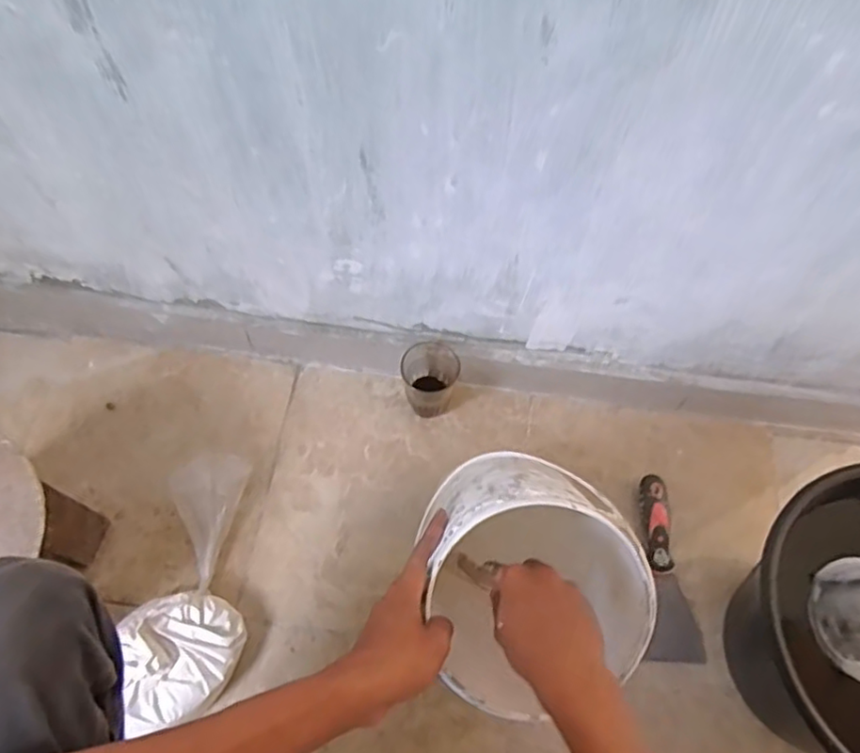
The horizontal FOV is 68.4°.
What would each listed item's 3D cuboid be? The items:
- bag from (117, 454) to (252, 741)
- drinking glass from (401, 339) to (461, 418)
[{"bbox_3d":[-0.251,0.214,0.667,0.110,0.052,0.262,-6,60,-3],"label":"bag"},{"bbox_3d":[0.001,0.006,0.753,0.063,0.084,0.069,-6,60,-3],"label":"drinking glass"}]

